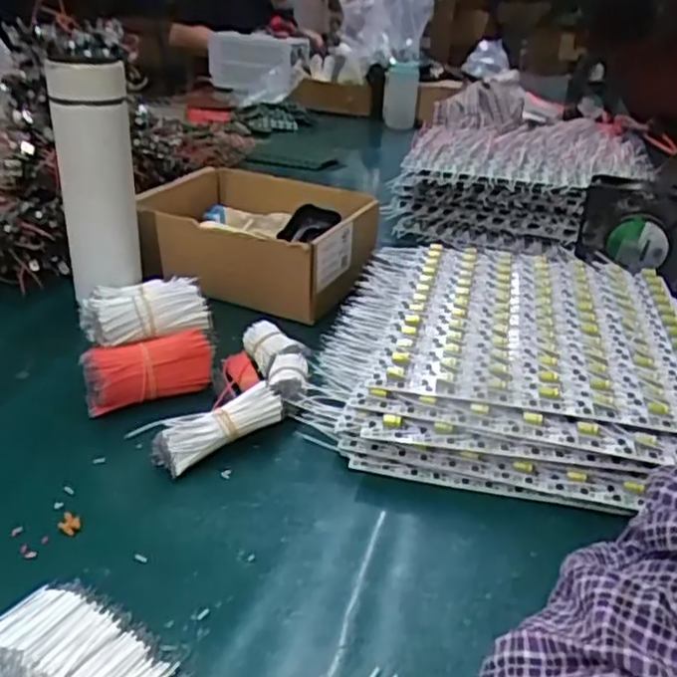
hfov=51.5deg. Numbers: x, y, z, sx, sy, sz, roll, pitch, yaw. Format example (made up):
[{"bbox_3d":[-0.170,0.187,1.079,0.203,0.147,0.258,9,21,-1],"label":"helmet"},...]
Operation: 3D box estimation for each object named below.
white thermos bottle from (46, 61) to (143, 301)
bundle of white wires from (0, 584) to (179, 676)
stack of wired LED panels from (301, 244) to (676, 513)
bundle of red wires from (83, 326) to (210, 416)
[{"bbox_3d":[-0.228,-0.143,0.668,0.070,0.220,0.084,-6,27,-18],"label":"white thermos bottle"},{"bbox_3d":[-0.124,0.151,0.329,0.107,0.012,0.051,19,30,30],"label":"bundle of white wires"},{"bbox_3d":[0.144,0.008,0.601,0.279,0.068,0.329,8,26,11],"label":"stack of wired LED panels"},{"bbox_3d":[-0.147,0.026,0.543,0.094,0.050,0.029,-11,29,-26],"label":"bundle of red wires"}]

